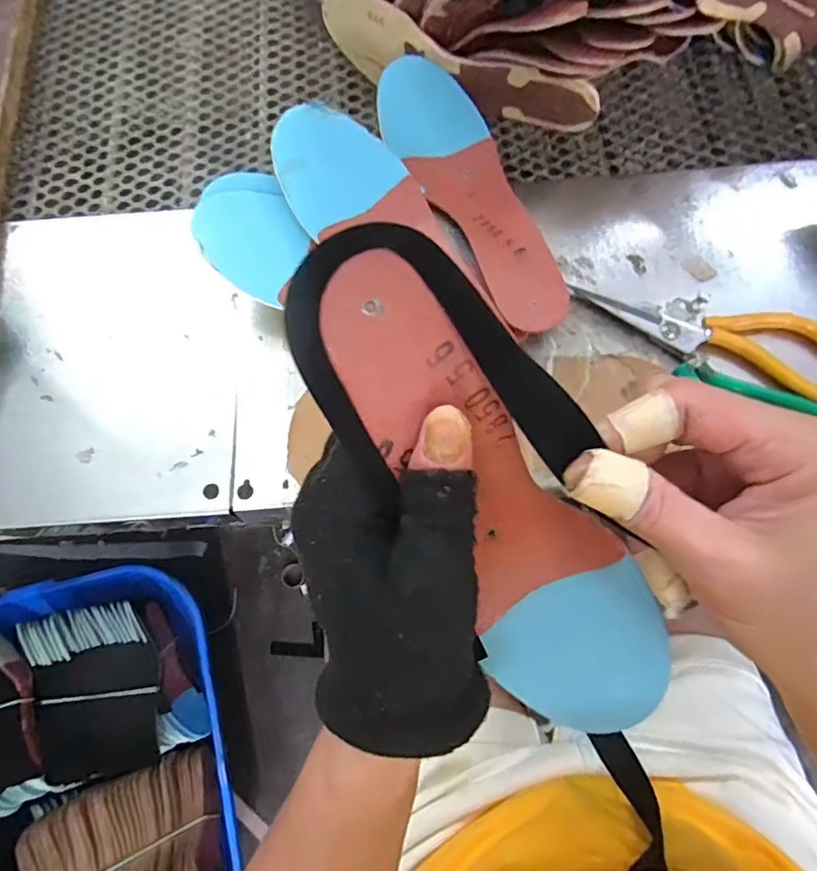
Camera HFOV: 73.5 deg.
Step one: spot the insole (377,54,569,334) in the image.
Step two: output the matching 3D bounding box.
[{"bbox_3d":[0.051,-0.173,0.387,0.068,0.040,0.218,-27,74,-7],"label":"insole"}]

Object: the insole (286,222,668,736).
[{"bbox_3d":[0.039,0.029,0.191,0.067,0.041,0.217,-36,119,-9],"label":"insole"}]

